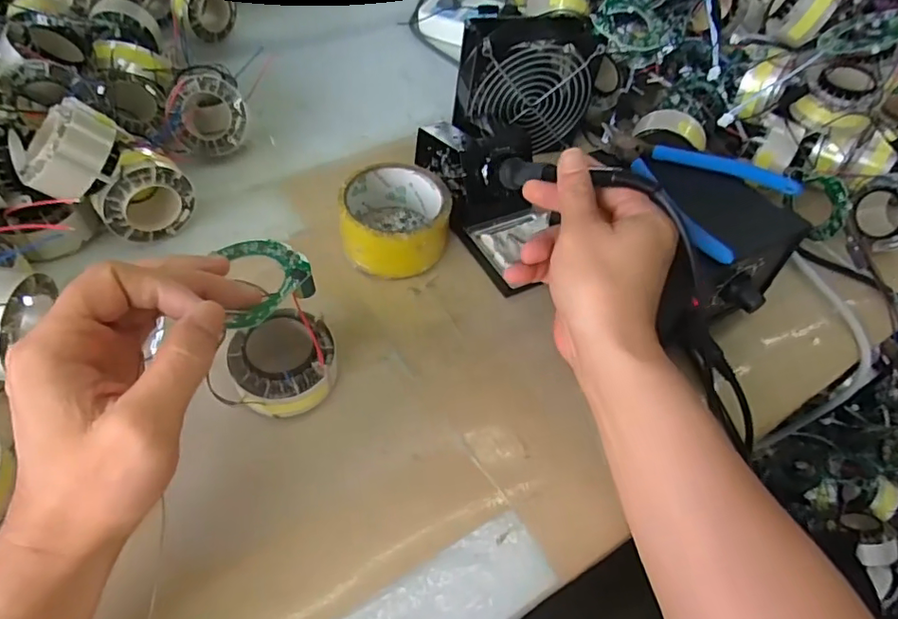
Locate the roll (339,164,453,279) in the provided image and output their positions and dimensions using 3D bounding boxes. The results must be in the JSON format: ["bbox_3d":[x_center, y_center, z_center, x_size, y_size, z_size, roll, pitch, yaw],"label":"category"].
[{"bbox_3d":[-0.043,-0.070,0.440,0.083,0.049,0.089,3,52,-4],"label":"roll"}]

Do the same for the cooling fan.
[{"bbox_3d":[0.070,-0.196,0.507,0.126,0.122,0.057,-10,54,-13],"label":"cooling fan"}]

